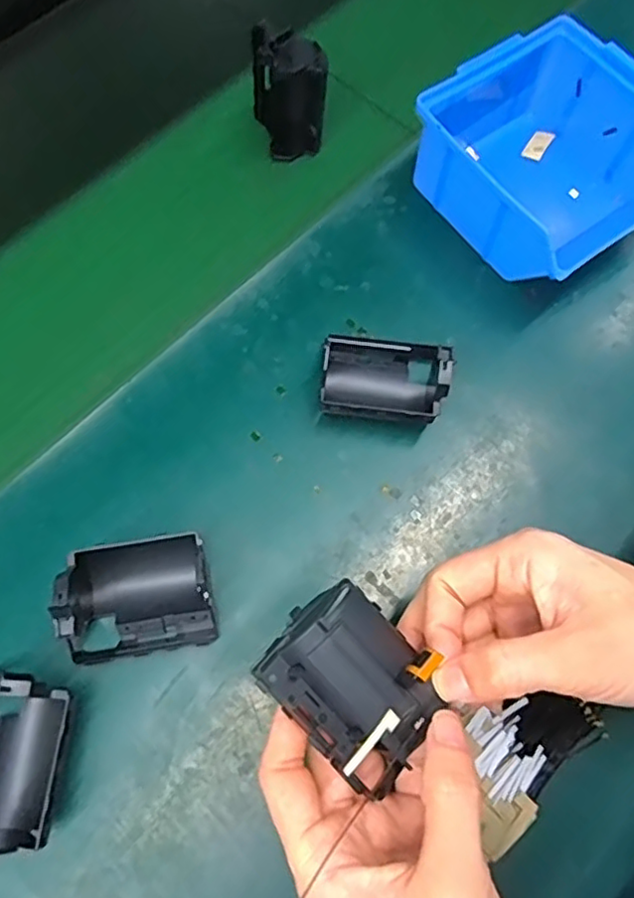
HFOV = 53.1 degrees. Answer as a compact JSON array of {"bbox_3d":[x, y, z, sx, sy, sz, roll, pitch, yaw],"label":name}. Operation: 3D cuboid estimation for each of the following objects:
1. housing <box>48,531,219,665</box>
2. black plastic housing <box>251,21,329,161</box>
[{"bbox_3d":[-0.088,0.071,0.313,0.073,0.038,0.057,-10,70,-4],"label":"housing"},{"bbox_3d":[-0.018,-0.235,0.418,0.046,0.069,0.040,-6,70,-2],"label":"black plastic housing"}]

